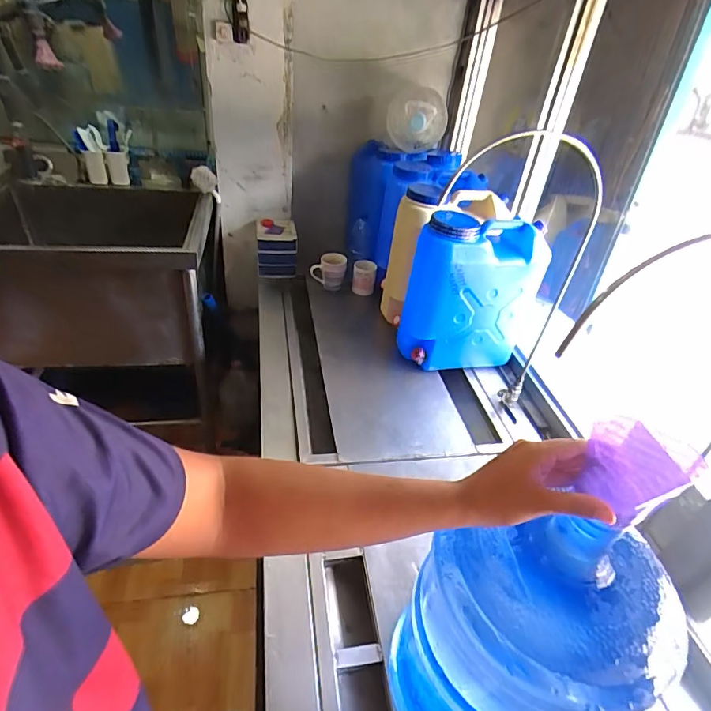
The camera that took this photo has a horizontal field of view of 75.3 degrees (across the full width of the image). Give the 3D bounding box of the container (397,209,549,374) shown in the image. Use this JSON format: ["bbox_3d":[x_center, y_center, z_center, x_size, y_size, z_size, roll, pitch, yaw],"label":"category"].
[{"bbox_3d":[0.309,-0.163,1.245,0.312,0.392,0.177,-5,39,-14],"label":"container"}]

